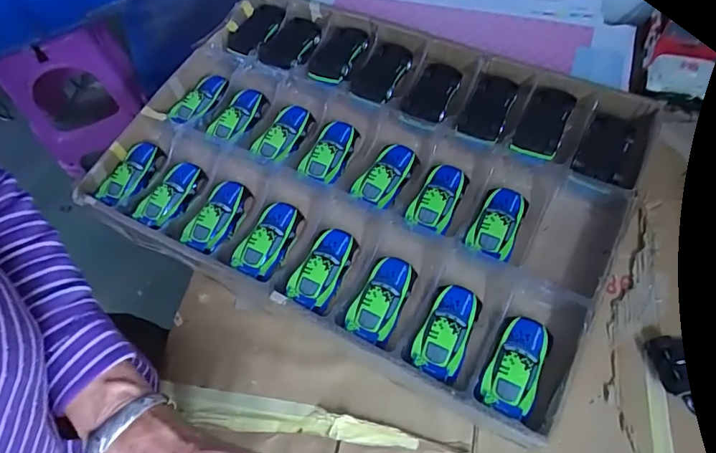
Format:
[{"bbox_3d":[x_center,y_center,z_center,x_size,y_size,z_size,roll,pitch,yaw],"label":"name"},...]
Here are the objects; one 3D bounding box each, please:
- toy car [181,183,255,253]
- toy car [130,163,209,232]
[{"bbox_3d":[-0.182,-0.013,0.617,0.053,0.026,0.104,21,63,15],"label":"toy car"},{"bbox_3d":[-0.254,-0.042,0.644,0.059,0.025,0.106,23,64,15],"label":"toy car"}]

